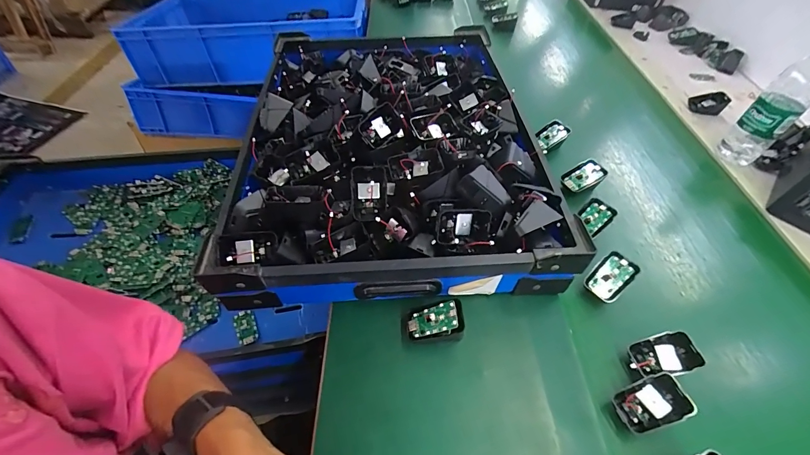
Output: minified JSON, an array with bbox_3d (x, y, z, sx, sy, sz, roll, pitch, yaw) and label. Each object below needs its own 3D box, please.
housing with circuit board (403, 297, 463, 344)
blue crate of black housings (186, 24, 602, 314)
[{"bbox_3d":[0.032,0.109,0.424,0.069,0.042,0.038,0,50,-4],"label":"housing with circuit board"},{"bbox_3d":[-0.027,-0.177,0.601,0.442,0.118,0.606,-1,50,-5],"label":"blue crate of black housings"}]

